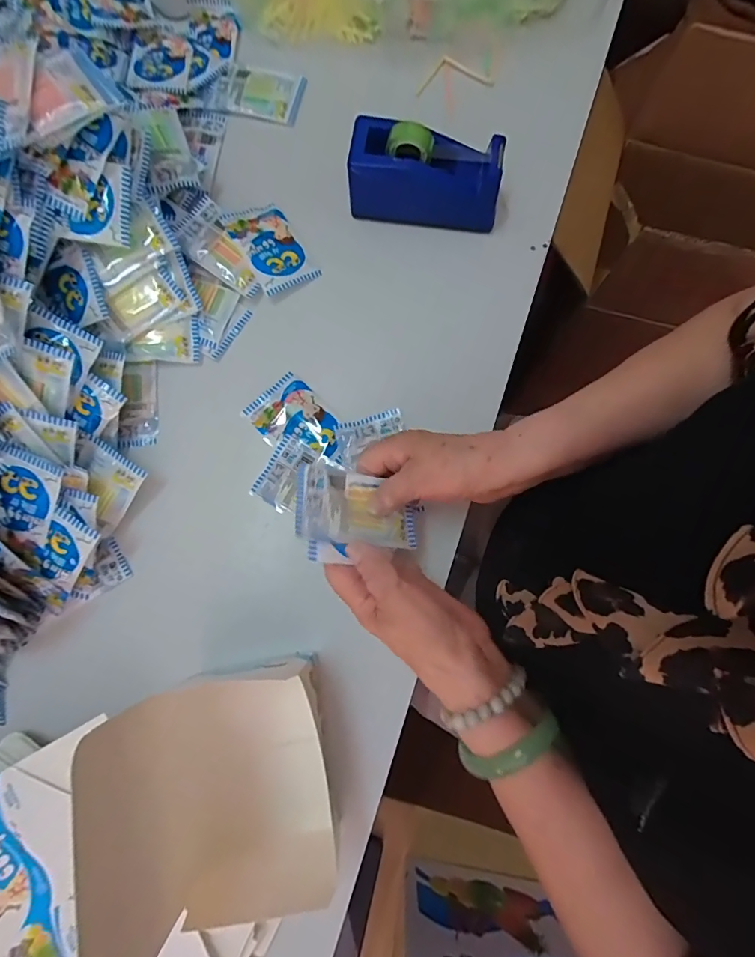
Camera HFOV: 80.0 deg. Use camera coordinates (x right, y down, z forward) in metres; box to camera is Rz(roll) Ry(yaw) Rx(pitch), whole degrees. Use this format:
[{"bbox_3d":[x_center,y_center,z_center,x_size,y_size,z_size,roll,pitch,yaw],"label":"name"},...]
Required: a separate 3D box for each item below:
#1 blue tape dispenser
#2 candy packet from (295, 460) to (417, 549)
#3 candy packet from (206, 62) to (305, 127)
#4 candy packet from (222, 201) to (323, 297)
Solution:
[{"bbox_3d":[0.048,-0.298,0.451,0.147,0.081,0.057,9,80,2],"label":"blue tape dispenser"},{"bbox_3d":[-0.015,0.026,0.362,0.101,0.012,0.062,15,63,-19],"label":"candy packet"},{"bbox_3d":[-0.138,-0.435,0.509,0.100,0.008,0.069,15,80,3],"label":"candy packet"},{"bbox_3d":[-0.110,-0.241,0.464,0.061,0.012,0.103,-32,81,-5],"label":"candy packet"}]

